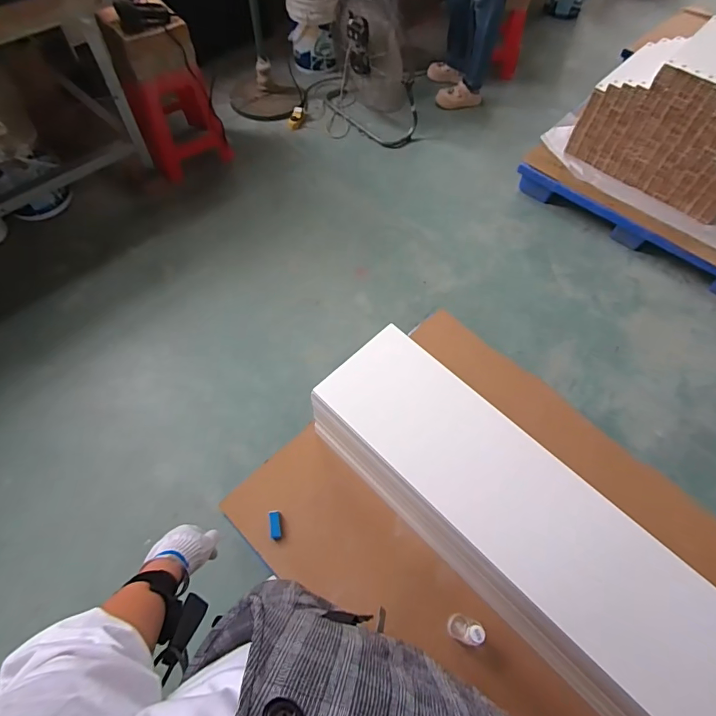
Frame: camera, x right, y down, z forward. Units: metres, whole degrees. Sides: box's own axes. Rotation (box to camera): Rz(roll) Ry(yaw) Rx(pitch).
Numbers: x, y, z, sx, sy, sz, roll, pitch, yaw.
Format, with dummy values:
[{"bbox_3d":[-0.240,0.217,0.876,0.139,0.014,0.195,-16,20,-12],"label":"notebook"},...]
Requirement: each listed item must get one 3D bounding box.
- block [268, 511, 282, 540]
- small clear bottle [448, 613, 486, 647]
[{"bbox_3d":[-0.232,0.468,1.193,0.029,0.015,0.074,-9,62,-7],"label":"block"},{"bbox_3d":[0.261,0.650,1.022,0.051,0.169,0.065,16,62,7],"label":"small clear bottle"}]

